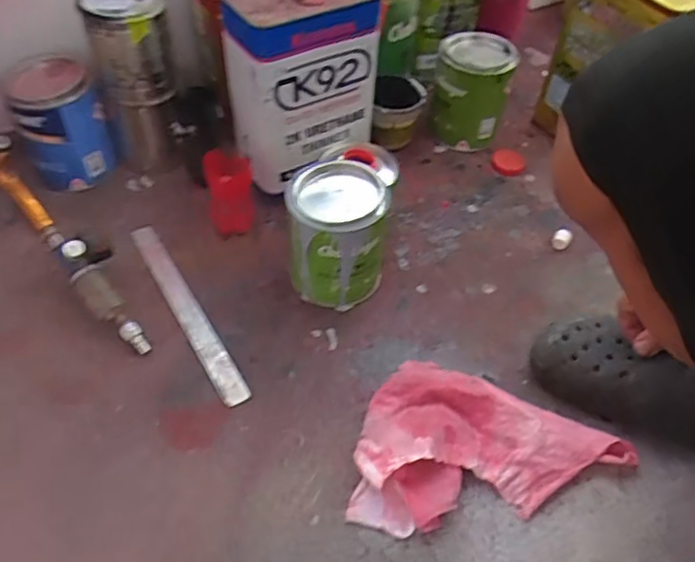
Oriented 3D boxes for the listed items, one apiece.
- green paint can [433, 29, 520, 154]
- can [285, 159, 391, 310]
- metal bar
[{"bbox_3d":[0.178,-0.269,0.901,0.105,0.135,0.109,12,50,8],"label":"green paint can"},{"bbox_3d":[-0.012,-0.050,0.699,0.103,0.137,0.107,1,49,-1],"label":"can"},{"bbox_3d":[-0.185,0.031,0.704,0.029,0.012,0.278,-24,54,-22],"label":"metal bar"}]

